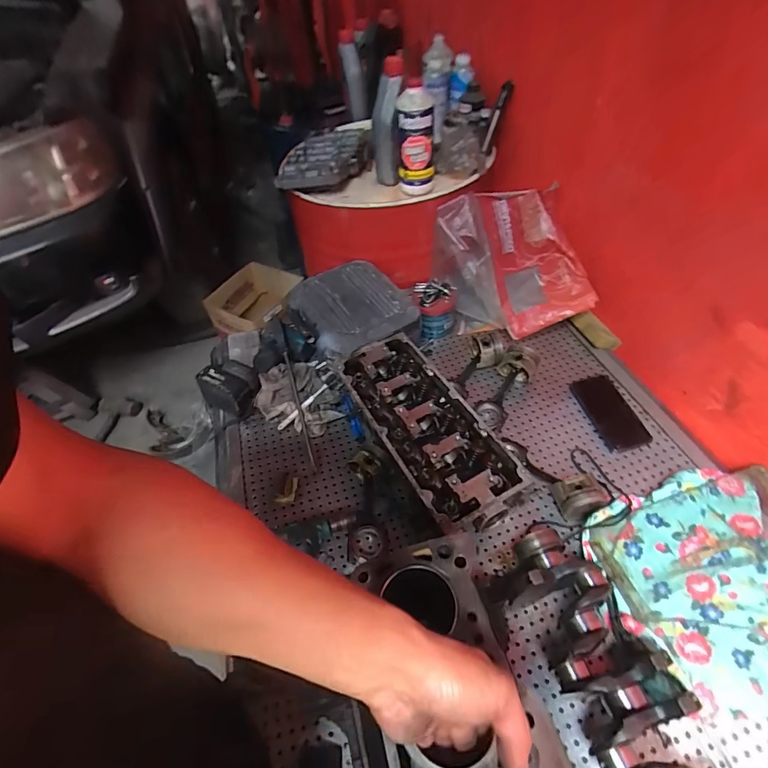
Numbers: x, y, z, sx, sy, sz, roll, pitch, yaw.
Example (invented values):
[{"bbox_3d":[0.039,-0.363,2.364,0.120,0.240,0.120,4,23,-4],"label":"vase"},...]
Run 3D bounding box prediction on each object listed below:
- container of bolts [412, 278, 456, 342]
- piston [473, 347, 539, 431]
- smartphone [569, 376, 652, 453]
[{"bbox_3d":[0.119,-0.179,0.995,0.096,0.114,0.086,-12,47,-5],"label":"container of bolts"},{"bbox_3d":[0.245,0.010,0.852,0.071,0.077,0.172,23,71,25],"label":"piston"},{"bbox_3d":[0.433,0.050,0.806,0.077,0.013,0.166,-11,47,-4],"label":"smartphone"}]

